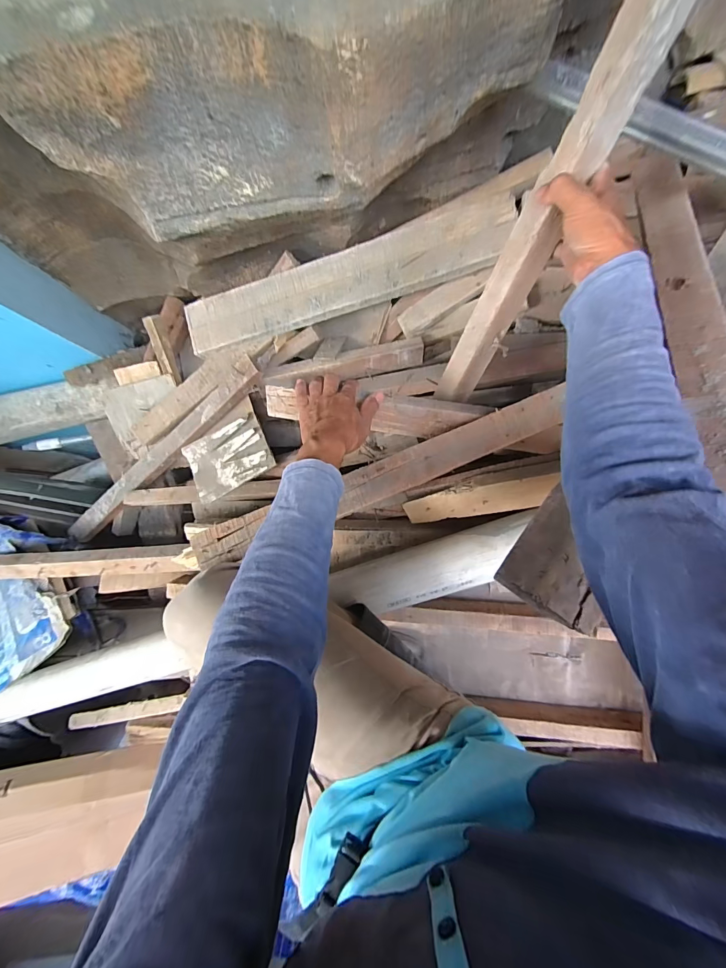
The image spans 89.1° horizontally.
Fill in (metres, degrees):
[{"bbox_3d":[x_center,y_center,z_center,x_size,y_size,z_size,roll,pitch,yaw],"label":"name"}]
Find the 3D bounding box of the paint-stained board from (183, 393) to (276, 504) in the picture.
[{"bbox_3d":[-0.311,-0.067,0.844,0.213,0.015,0.164,-31,79,16],"label":"paint-stained board"}]

